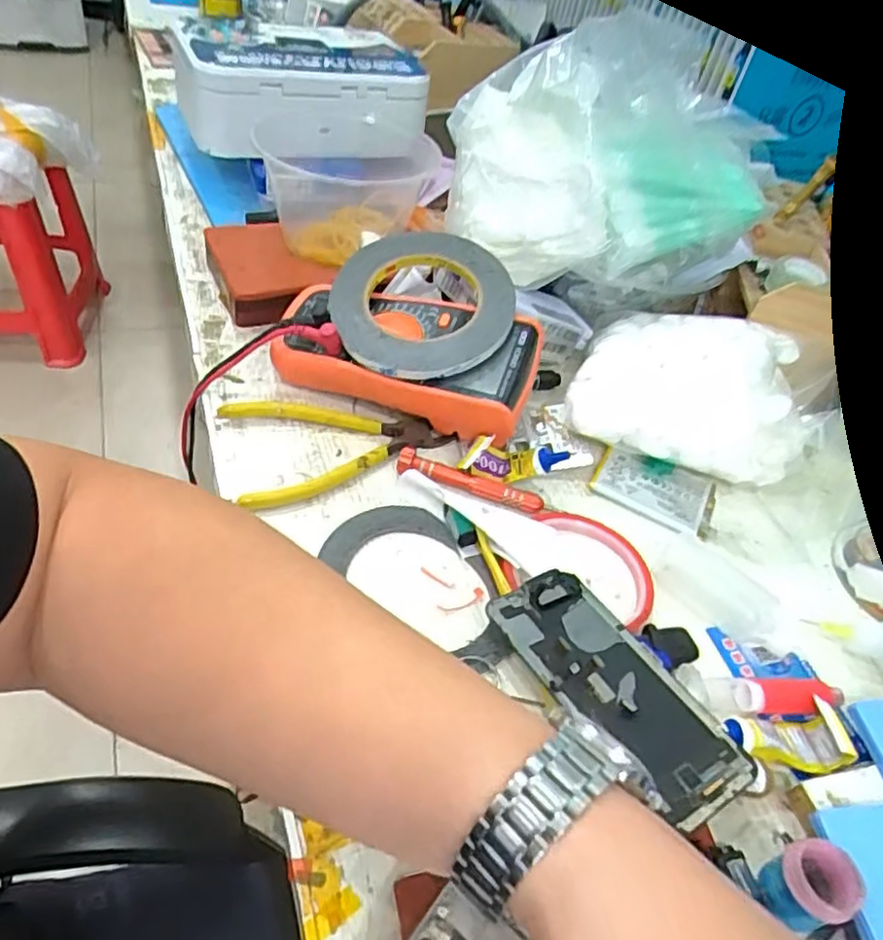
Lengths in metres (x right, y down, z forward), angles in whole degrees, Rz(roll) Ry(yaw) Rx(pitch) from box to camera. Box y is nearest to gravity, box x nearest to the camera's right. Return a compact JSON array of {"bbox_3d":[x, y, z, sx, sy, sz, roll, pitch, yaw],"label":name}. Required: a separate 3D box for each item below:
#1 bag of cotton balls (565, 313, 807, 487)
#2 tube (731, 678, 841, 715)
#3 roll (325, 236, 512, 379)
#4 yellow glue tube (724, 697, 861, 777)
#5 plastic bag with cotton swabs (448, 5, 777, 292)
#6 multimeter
[{"bbox_3d":[0.178,-0.060,0.500,0.166,0.066,0.107,13,44,0],"label":"bag of cotton balls"},{"bbox_3d":[0.186,0.122,0.372,0.063,0.019,0.018,4,46,-9],"label":"tube"},{"bbox_3d":[-0.010,-0.117,0.476,0.120,0.019,0.133,34,66,19],"label":"roll"},{"bbox_3d":[0.177,0.135,0.349,0.066,0.021,0.032,8,46,-16],"label":"yellow glue tube"},{"bbox_3d":[0.124,-0.230,0.509,0.235,0.140,0.135,14,45,1],"label":"plastic bag with cotton swabs"},{"bbox_3d":[-0.023,-0.082,0.483,0.181,0.058,0.086,24,45,10],"label":"multimeter"}]

